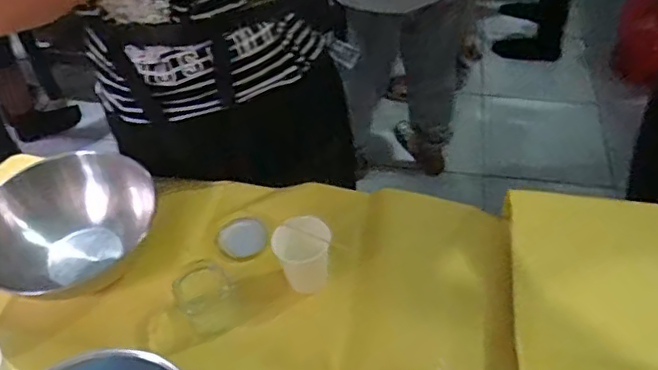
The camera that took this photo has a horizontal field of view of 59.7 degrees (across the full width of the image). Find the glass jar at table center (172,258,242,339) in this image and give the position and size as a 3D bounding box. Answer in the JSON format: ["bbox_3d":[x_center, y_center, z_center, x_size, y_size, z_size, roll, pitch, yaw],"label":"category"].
[{"bbox_3d":[-0.153,0.151,0.728,0.067,0.088,0.066,-23,51,-18],"label":"glass jar at table center"}]

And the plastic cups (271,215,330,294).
[{"bbox_3d":[-0.034,0.092,0.750,0.075,0.080,0.064,-5,48,-3],"label":"plastic cups"}]

